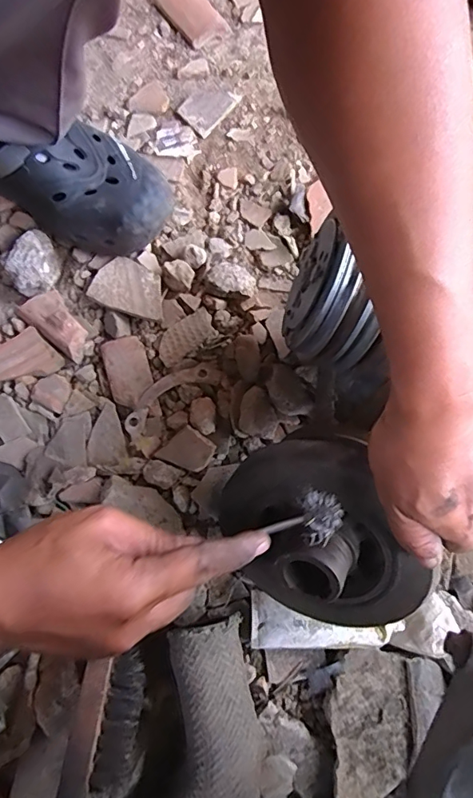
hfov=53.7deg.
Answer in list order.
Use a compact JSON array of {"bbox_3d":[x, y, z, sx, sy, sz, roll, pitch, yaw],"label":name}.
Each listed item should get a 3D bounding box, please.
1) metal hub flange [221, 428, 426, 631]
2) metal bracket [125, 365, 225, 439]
[{"bbox_3d":[0.055,0.103,0.332,0.141,0.048,0.161,2,116,26],"label":"metal hub flange"},{"bbox_3d":[-0.068,-0.005,0.468,0.107,0.007,0.036,-34,78,-6],"label":"metal bracket"}]

